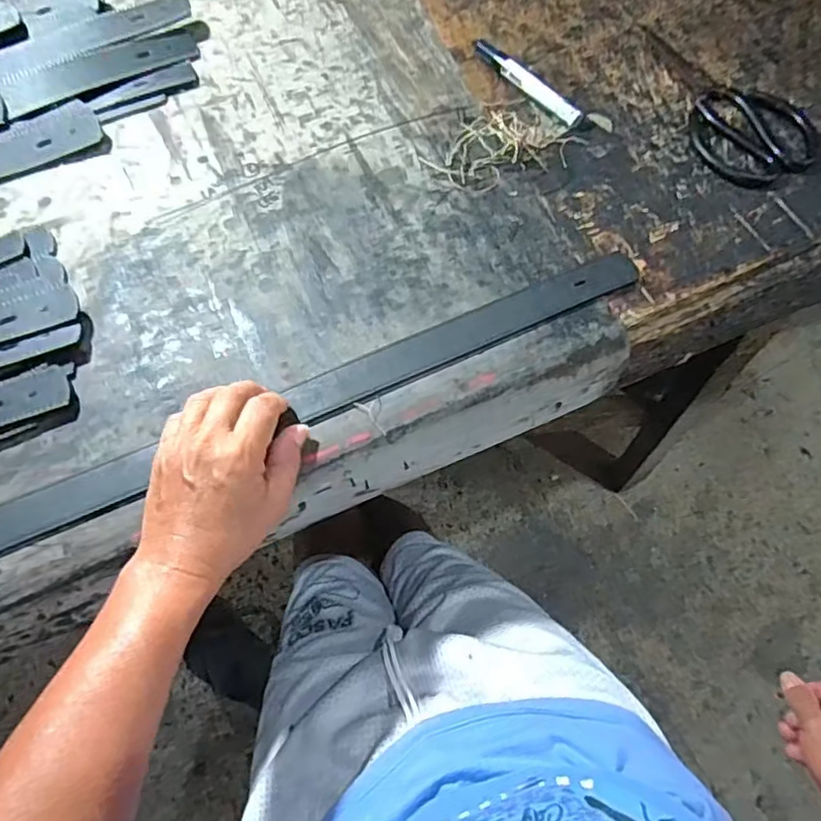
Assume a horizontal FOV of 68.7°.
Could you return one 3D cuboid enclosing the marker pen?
[{"bbox_3d":[0.111,-0.317,0.576,0.015,0.019,0.139,-36,73,-15],"label":"marker pen"}]

